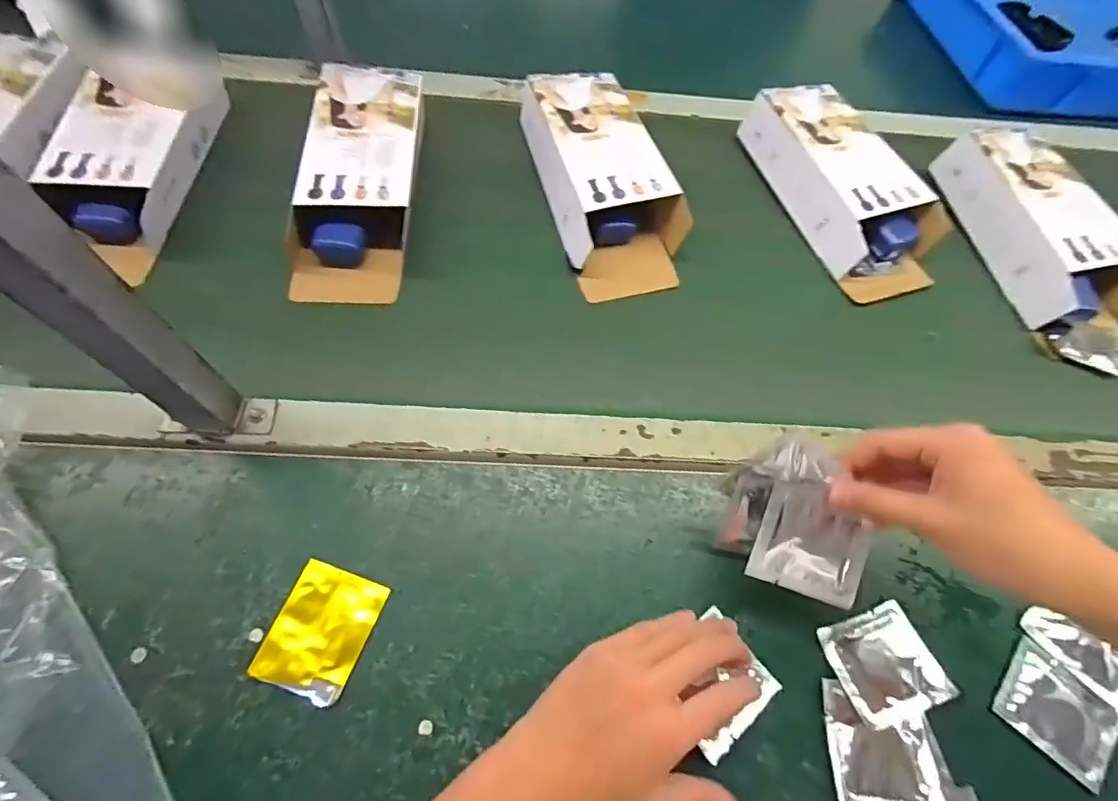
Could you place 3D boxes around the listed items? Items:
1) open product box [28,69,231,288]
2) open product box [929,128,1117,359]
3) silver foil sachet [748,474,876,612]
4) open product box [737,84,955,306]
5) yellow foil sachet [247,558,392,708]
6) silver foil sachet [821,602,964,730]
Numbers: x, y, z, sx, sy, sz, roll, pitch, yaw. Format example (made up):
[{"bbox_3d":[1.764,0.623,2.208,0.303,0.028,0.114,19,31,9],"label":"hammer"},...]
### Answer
[{"bbox_3d":[-0.405,-0.210,0.475,0.113,0.056,0.219,6,63,-3],"label":"open product box"},{"bbox_3d":[0.499,-0.166,0.518,0.119,0.052,0.261,-11,65,-11],"label":"open product box"},{"bbox_3d":[0.165,0.091,0.337,0.069,0.008,0.070,17,90,-1],"label":"silver foil sachet"},{"bbox_3d":[0.296,-0.224,0.539,0.112,0.059,0.250,-15,66,-13],"label":"open product box"},{"bbox_3d":[-0.154,0.149,0.336,0.060,0.008,0.073,18,60,5],"label":"yellow foil sachet"},{"bbox_3d":[0.222,0.178,0.351,0.069,0.008,0.064,-16,61,-10],"label":"silver foil sachet"}]

